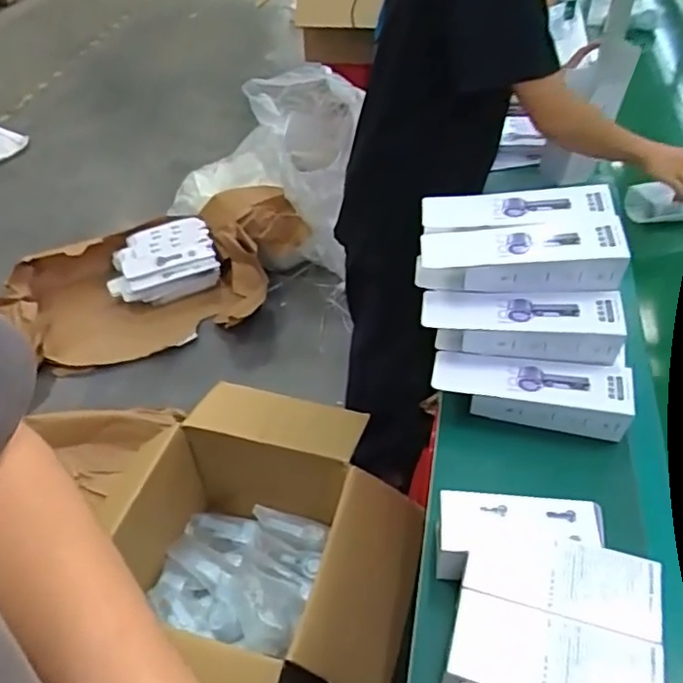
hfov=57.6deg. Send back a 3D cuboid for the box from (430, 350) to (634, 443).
[{"bbox_3d":[0.245,0.065,0.820,0.245,0.066,0.075,8,46,9],"label":"box"}]

